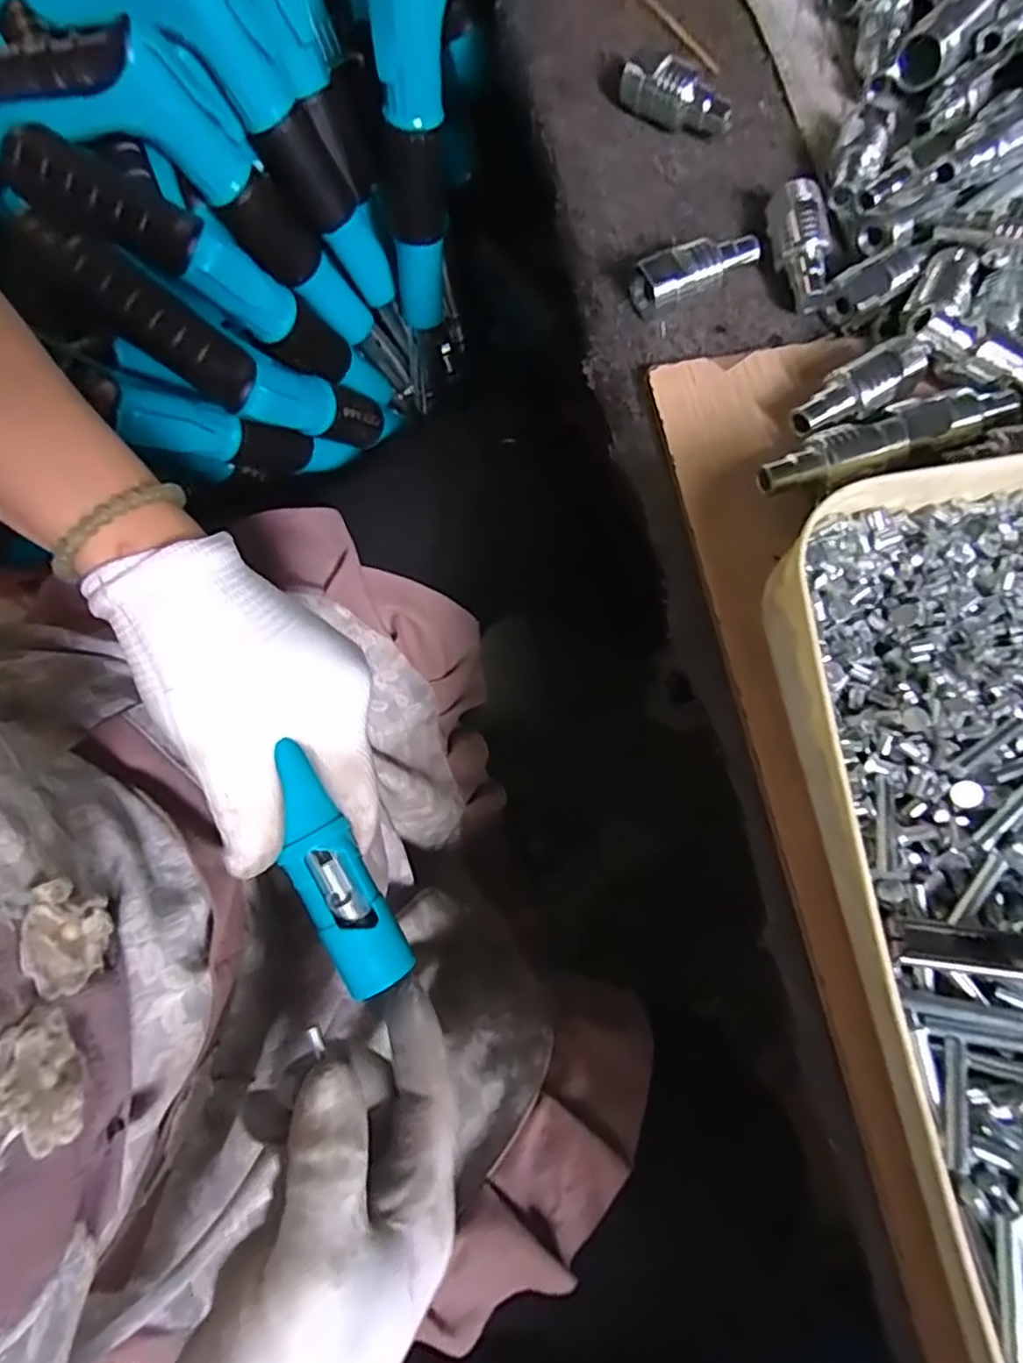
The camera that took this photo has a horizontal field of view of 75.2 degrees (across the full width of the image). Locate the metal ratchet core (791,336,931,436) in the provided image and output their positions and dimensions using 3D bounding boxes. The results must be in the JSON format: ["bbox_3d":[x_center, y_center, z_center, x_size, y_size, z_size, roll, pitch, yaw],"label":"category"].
[{"bbox_3d":[0.131,-0.108,0.253,0.053,0.021,0.019,-33,78,-9],"label":"metal ratchet core"}]

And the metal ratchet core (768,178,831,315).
[{"bbox_3d":[0.119,-0.179,0.275,0.021,0.017,0.053,0,75,-1],"label":"metal ratchet core"}]

